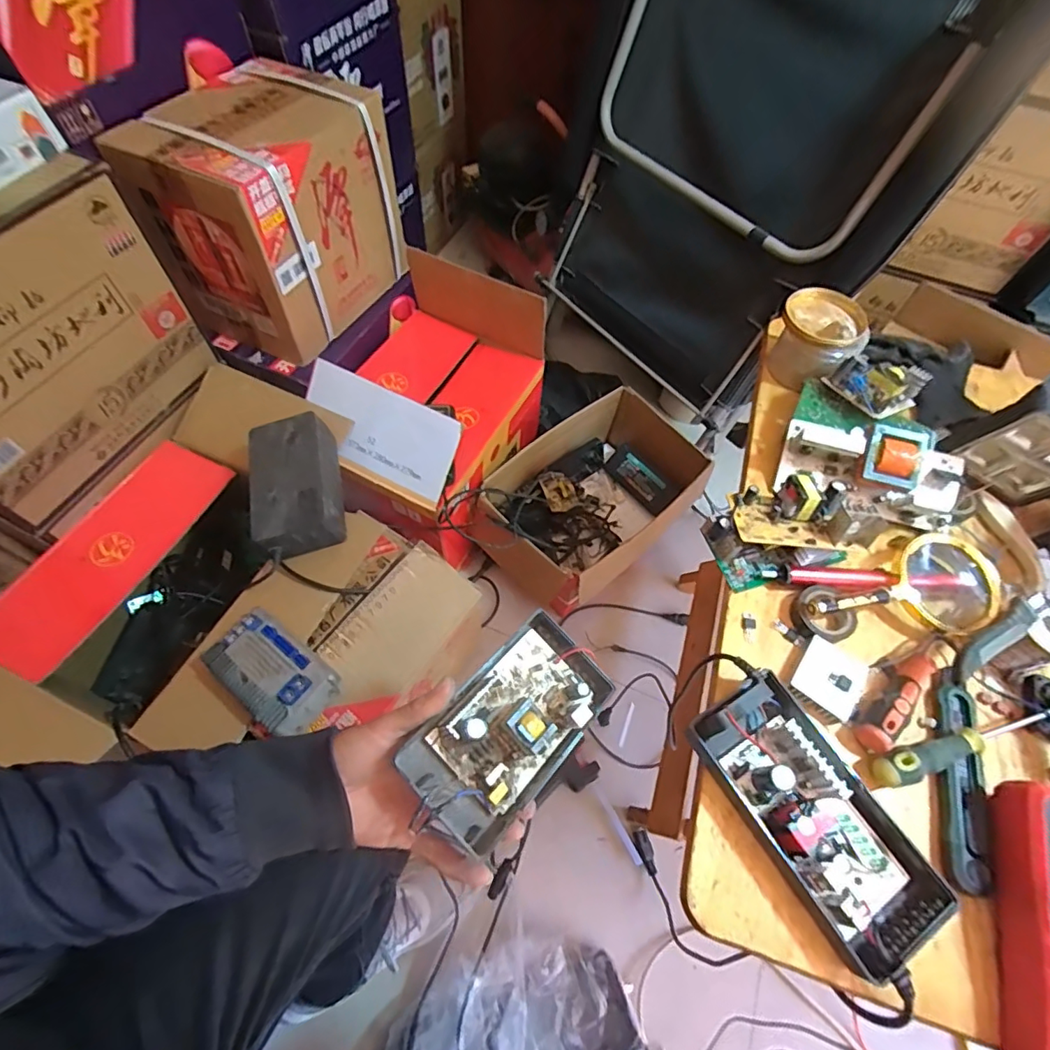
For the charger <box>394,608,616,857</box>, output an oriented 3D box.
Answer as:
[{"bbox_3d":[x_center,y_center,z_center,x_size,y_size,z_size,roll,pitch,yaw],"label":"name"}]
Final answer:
[{"bbox_3d":[-0.010,0.154,0.413,0.093,0.049,0.166,39,65,17],"label":"charger"}]

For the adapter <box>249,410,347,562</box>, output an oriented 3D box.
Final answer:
[{"bbox_3d":[-0.331,-0.063,0.754,0.116,0.064,0.193,-14,63,-11],"label":"adapter"}]

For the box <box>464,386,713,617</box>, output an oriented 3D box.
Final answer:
[{"bbox_3d":[0.116,-0.036,1.027,0.474,0.192,0.278,-36,69,-21],"label":"box"}]

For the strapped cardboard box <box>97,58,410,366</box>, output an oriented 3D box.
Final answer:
[{"bbox_3d":[-0.381,-0.491,0.846,0.206,0.302,0.326,25,62,10],"label":"strapped cardboard box"}]

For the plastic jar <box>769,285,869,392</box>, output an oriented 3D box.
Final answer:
[{"bbox_3d":[0.320,-0.203,0.589,0.089,0.078,0.087,2,61,-3],"label":"plastic jar"}]

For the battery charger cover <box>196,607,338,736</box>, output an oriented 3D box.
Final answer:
[{"bbox_3d":[-0.302,0.174,0.628,0.162,0.031,0.090,35,64,15],"label":"battery charger cover"}]

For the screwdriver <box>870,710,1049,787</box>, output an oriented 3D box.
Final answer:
[{"bbox_3d":[0.334,0.169,0.404,0.142,0.023,0.021,-12,62,-10],"label":"screwdriver"}]

